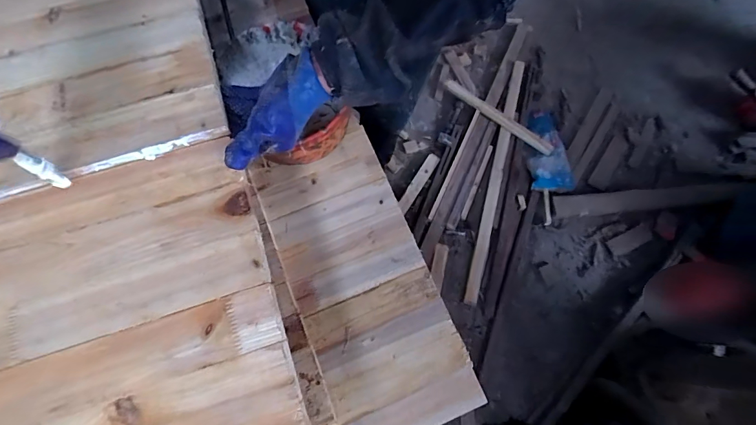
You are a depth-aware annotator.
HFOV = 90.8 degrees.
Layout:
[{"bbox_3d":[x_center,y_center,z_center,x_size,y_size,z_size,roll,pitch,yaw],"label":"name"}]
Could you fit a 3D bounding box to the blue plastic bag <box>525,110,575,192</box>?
[{"bbox_3d":[0.607,-0.233,1.348,0.145,0.067,0.331,-5,75,-4],"label":"blue plastic bag"}]

